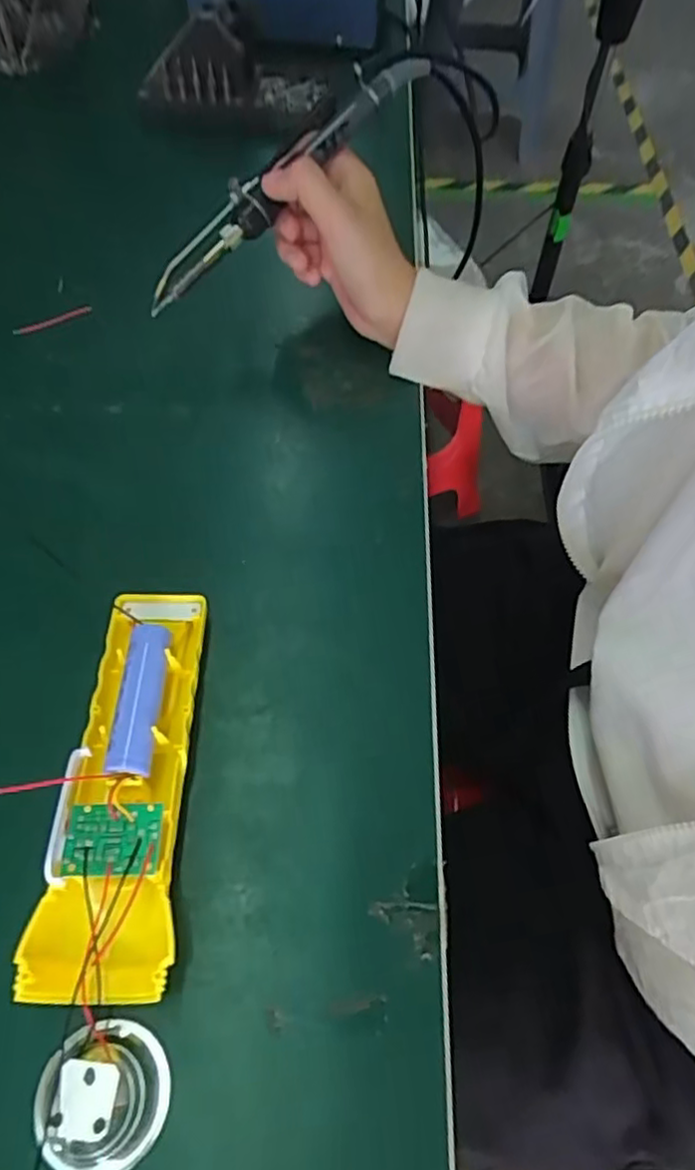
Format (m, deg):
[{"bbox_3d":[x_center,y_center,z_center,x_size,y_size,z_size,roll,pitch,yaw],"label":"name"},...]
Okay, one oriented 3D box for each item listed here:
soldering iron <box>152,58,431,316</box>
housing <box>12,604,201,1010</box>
[{"bbox_3d":[-0.037,-0.235,0.379,0.208,0.025,0.029,-42,67,0],"label":"soldering iron"},{"bbox_3d":[-0.089,0.075,0.272,0.047,0.031,0.161,0,60,-2],"label":"housing"}]

